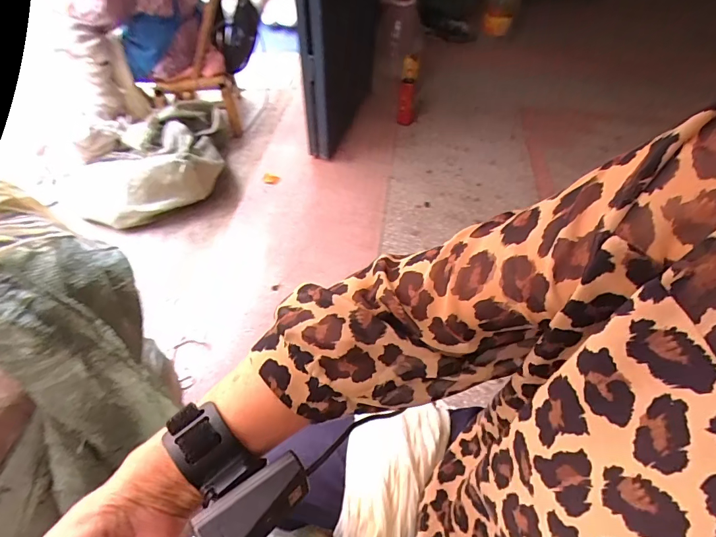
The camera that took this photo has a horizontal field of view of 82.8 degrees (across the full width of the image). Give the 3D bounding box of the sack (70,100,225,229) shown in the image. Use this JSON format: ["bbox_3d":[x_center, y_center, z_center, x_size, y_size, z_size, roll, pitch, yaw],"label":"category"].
[{"bbox_3d":[-0.721,-0.379,1.408,0.529,0.197,0.450,-14,51,-11],"label":"sack"}]

